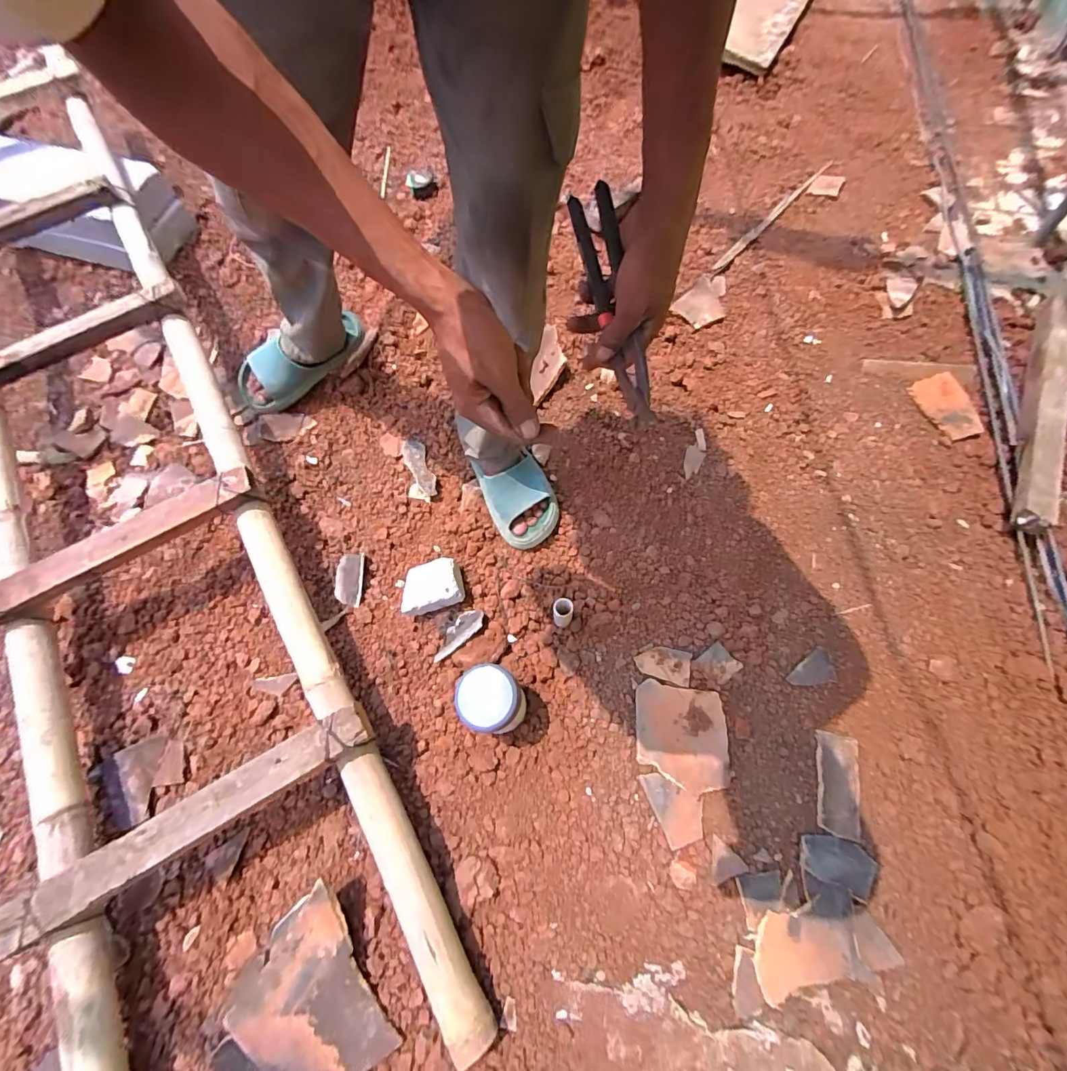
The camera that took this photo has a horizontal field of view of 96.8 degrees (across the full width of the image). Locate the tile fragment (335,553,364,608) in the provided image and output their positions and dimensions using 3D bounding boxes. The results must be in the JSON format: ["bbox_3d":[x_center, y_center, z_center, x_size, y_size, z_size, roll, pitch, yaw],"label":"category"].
[{"bbox_3d":[-0.347,0.082,0.890,0.055,0.015,0.103,-2,64,1],"label":"tile fragment"}]

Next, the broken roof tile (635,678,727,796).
[{"bbox_3d":[0.237,0.322,0.767,0.142,0.015,0.149,10,65,7],"label":"broken roof tile"}]

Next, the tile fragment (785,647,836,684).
[{"bbox_3d":[0.467,0.225,0.807,0.082,0.007,0.057,-8,64,-2],"label":"tile fragment"}]

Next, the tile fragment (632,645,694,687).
[{"bbox_3d":[0.223,0.220,0.815,0.091,0.006,0.056,12,66,8],"label":"tile fragment"}]

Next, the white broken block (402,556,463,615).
[{"bbox_3d":[-0.184,0.093,0.859,0.107,0.063,0.076,-14,65,-4],"label":"white broken block"}]

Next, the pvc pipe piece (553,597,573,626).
[{"bbox_3d":[0.051,0.134,0.829,0.034,0.059,0.034,-1,64,2],"label":"pvc pipe piece"}]

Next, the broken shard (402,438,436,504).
[{"bbox_3d":[-0.239,-0.140,0.984,0.057,0.016,0.153,-13,65,-4],"label":"broken shard"}]

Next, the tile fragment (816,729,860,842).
[{"bbox_3d":[0.465,0.377,0.722,0.057,0.007,0.140,10,65,7],"label":"tile fragment"}]

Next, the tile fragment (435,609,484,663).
[{"bbox_3d":[-0.138,0.172,0.843,0.110,0.007,0.052,-38,53,3],"label":"tile fragment"}]

